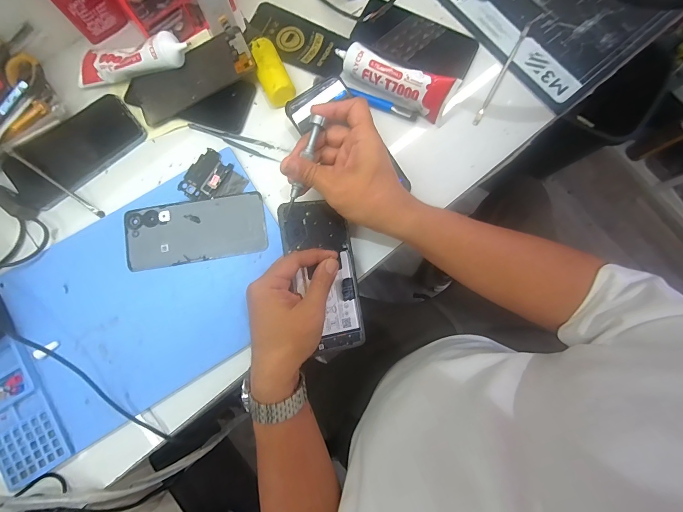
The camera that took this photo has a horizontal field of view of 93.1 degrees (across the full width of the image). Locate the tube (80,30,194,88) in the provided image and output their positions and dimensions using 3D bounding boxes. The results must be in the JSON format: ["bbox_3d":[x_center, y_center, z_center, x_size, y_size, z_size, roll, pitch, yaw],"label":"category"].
[{"bbox_3d":[-0.257,-0.239,0.396,0.149,0.031,0.037,-2,80,16],"label":"tube"}]

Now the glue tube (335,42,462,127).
[{"bbox_3d":[0.064,-0.216,0.401,0.149,0.046,0.031,26,81,4],"label":"glue tube"}]

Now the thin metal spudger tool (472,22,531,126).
[{"bbox_3d":[0.211,-0.240,0.422,0.007,0.004,0.165,29,81,4],"label":"thin metal spudger tool"}]

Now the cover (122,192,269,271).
[{"bbox_3d":[-0.172,-0.030,0.384,0.162,0.007,0.074,-10,80,-3],"label":"cover"}]

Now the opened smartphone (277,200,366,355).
[{"bbox_3d":[-0.019,0.022,0.353,0.075,0.004,0.163,-8,86,-22],"label":"opened smartphone"}]

